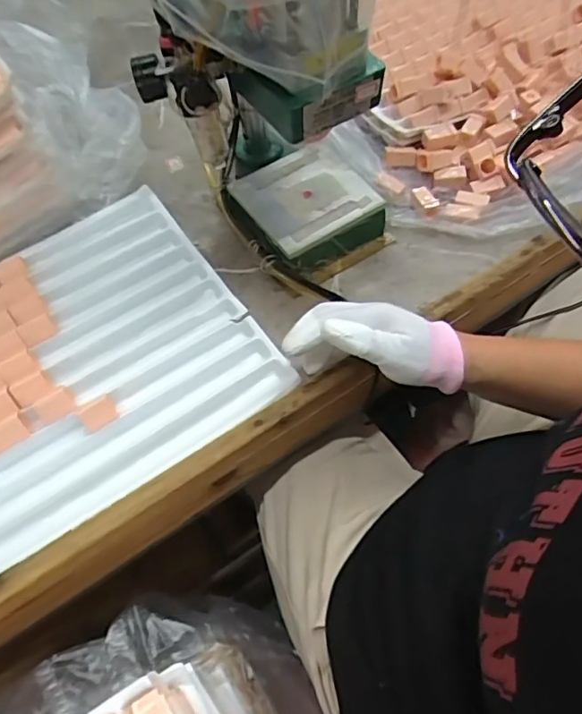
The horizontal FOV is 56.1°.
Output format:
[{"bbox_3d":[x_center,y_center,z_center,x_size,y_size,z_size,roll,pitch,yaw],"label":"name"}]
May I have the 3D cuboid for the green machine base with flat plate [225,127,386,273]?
[{"bbox_3d":[0.021,-0.158,0.587,0.139,0.053,0.124,-28,62,-13],"label":"green machine base with flat plate"}]

